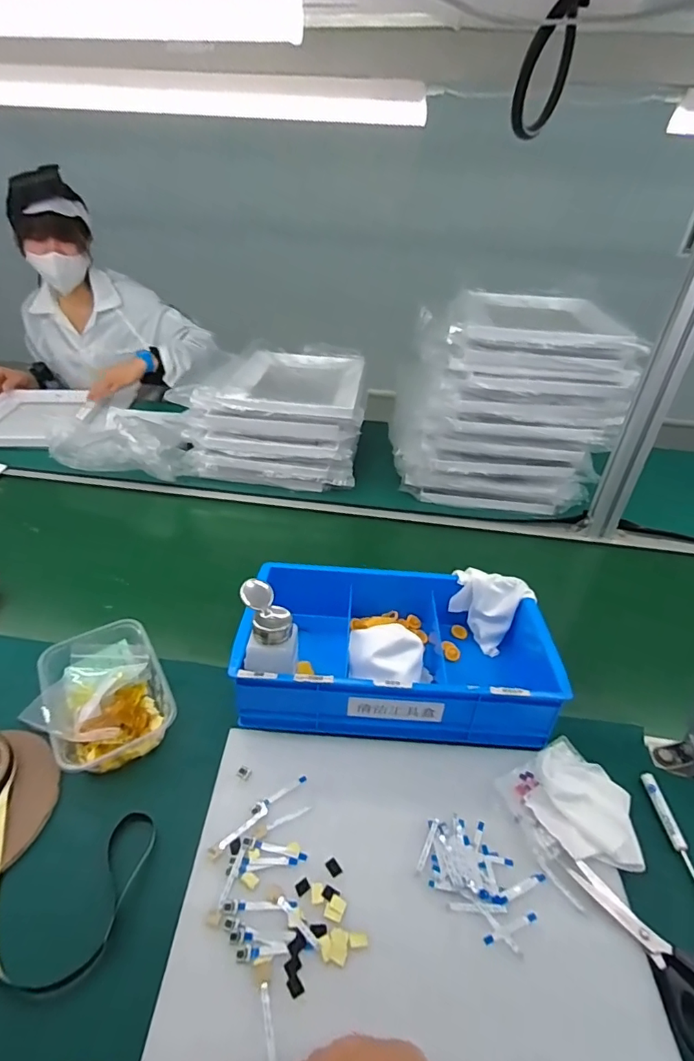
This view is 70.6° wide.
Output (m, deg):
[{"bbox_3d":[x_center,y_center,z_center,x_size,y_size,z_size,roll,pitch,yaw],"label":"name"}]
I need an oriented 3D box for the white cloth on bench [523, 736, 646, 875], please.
[{"bbox_3d":[0.228,0.266,0.470,0.091,0.014,0.111,-21,42,-29],"label":"white cloth on bench"}]

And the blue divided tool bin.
[{"bbox_3d":[0.058,0.135,0.596,0.348,0.102,0.214,5,36,3],"label":"blue divided tool bin"}]

